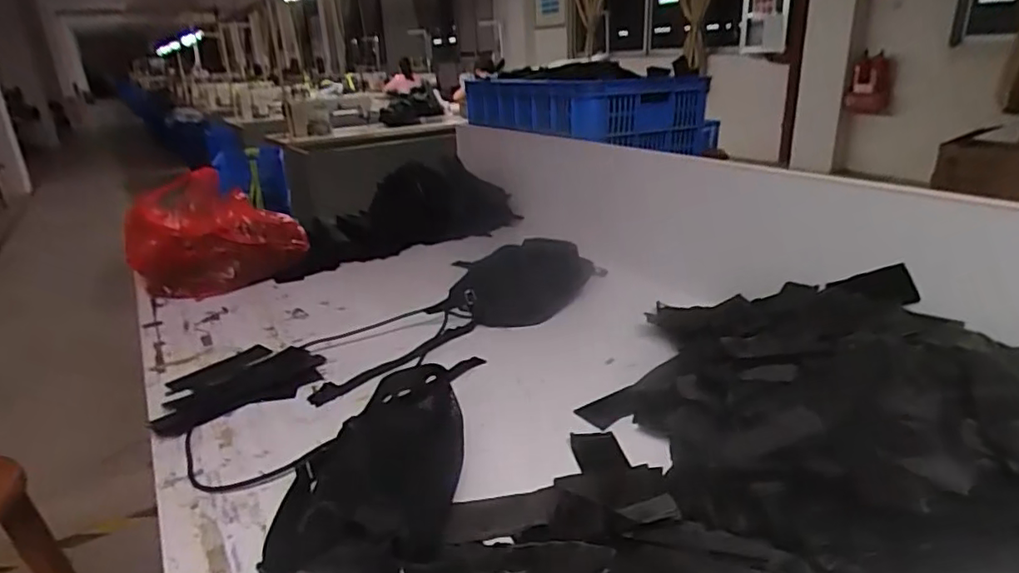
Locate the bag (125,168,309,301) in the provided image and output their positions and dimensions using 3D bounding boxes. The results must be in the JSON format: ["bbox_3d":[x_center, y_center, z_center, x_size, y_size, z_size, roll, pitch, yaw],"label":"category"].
[{"bbox_3d":[-0.631,-0.120,1.308,0.227,0.217,0.317,17,29,41],"label":"bag"}]

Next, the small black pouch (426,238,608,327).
[{"bbox_3d":[0.024,-0.013,1.088,0.266,0.086,0.266,1,22,9],"label":"small black pouch"}]

